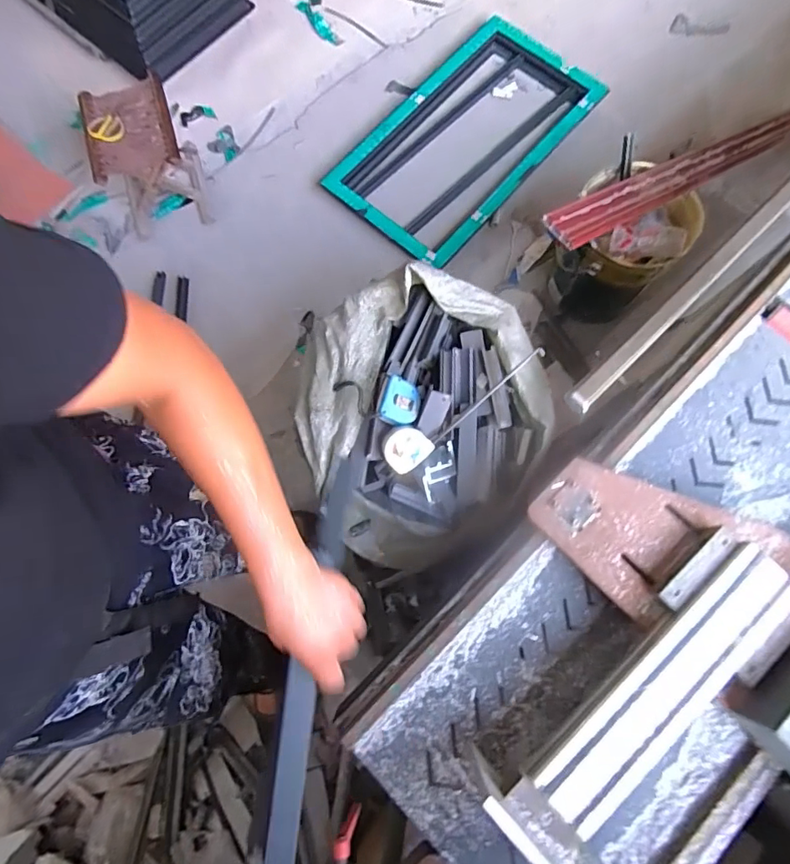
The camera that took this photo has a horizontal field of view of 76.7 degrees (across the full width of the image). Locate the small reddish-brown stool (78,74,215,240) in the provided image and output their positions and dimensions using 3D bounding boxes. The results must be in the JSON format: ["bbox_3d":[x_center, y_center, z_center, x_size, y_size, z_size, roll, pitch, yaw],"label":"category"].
[{"bbox_3d":[-0.751,-0.833,1.508,0.278,0.271,0.322,-22,76,-4],"label":"small reddish-brown stool"}]

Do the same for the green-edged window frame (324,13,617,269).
[{"bbox_3d":[0.236,-0.982,1.622,0.532,0.076,0.798,40,81,10],"label":"green-edged window frame"}]

